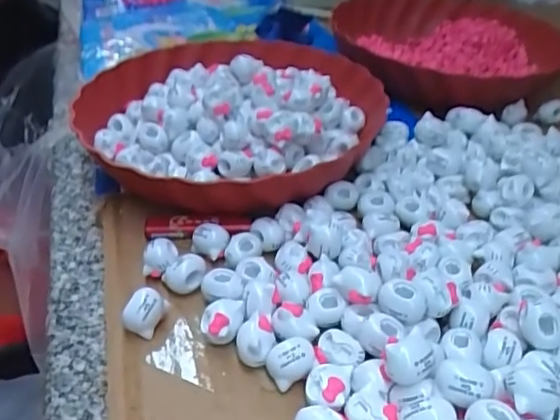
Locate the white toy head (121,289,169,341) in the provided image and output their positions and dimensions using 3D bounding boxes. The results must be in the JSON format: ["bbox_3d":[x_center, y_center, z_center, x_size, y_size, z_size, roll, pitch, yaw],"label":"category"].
[{"bbox_3d":[-0.077,0.059,0.328,0.018,0.023,0.023,13,39,17],"label":"white toy head"}]

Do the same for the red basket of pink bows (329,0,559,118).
[{"bbox_3d":[0.183,-0.181,0.620,0.234,0.058,0.257,-3,39,-1],"label":"red basket of pink bows"}]

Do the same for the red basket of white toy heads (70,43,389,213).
[{"bbox_3d":[-0.032,-0.079,0.462,0.229,0.062,0.227,0,37,0],"label":"red basket of white toy heads"}]

